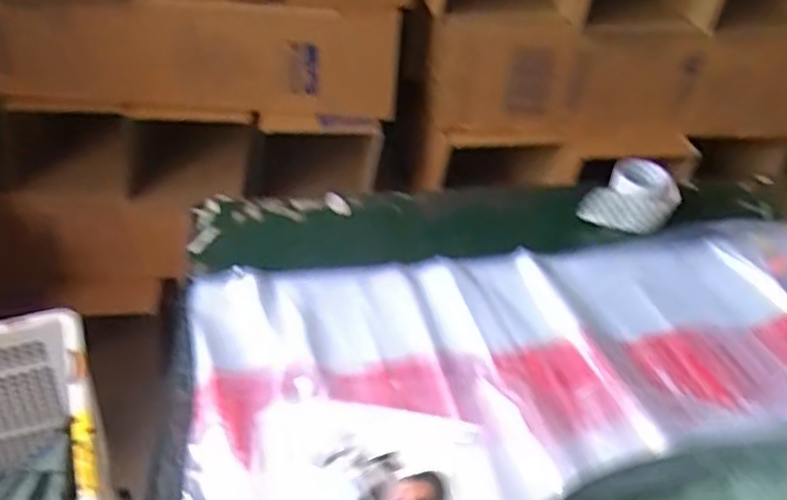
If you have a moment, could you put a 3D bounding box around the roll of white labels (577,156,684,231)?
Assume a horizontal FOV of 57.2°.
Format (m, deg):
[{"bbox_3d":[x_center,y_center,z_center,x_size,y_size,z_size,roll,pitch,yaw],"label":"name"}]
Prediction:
[{"bbox_3d":[0.344,-0.074,1.055,0.127,0.083,0.093,15,37,15],"label":"roll of white labels"}]

